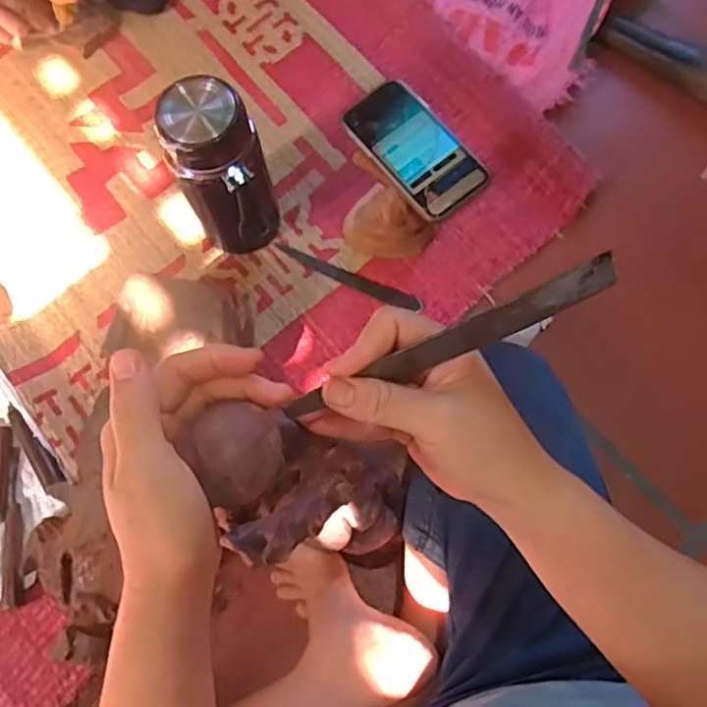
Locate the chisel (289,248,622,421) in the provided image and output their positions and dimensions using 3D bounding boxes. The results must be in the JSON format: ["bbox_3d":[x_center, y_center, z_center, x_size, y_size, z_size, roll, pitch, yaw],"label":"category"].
[{"bbox_3d":[0.045,-0.005,0.306,0.168,0.020,0.007,-25,35,8],"label":"chisel"}]

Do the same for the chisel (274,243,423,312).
[{"bbox_3d":[-0.008,-0.091,0.769,0.194,0.010,0.022,23,75,8],"label":"chisel"}]

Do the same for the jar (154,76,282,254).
[{"bbox_3d":[-0.136,-0.183,0.675,0.093,0.222,0.091,0,71,1],"label":"jar"}]

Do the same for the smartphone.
[{"bbox_3d":[0.059,-0.200,0.604,0.079,0.015,0.148,-37,74,-10],"label":"smartphone"}]

